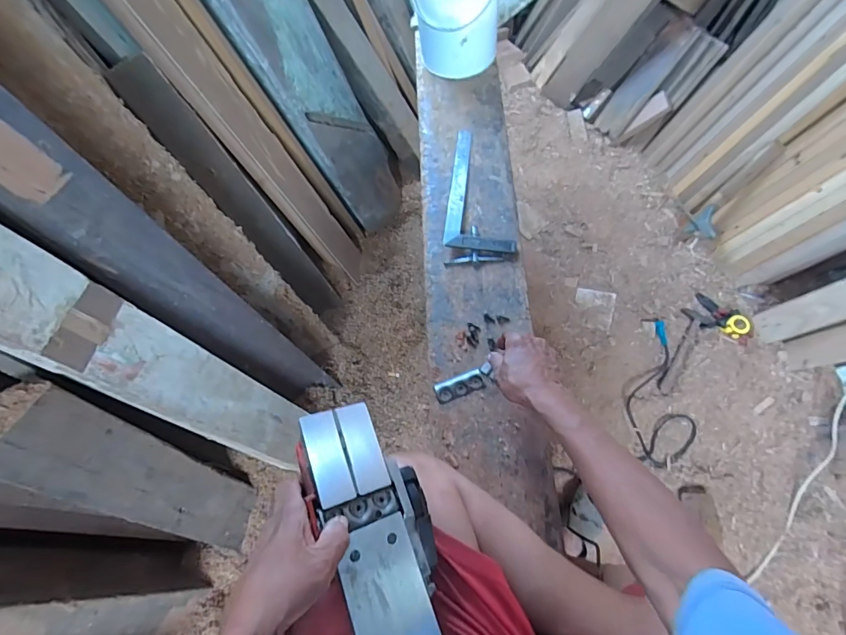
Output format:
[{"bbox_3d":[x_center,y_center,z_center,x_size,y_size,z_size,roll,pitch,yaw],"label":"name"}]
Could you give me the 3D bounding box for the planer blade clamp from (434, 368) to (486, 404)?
[{"bbox_3d":[0.059,0.111,0.679,0.079,0.007,0.033,-21,69,-2],"label":"planer blade clamp"}]

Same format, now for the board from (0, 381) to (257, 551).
[{"bbox_3d":[-0.478,0.288,0.741,0.056,0.525,0.129,10,57,28],"label":"board"}]

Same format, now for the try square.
[{"bbox_3d":[0.118,-0.254,0.823,0.128,0.022,0.290,5,69,5],"label":"try square"}]

